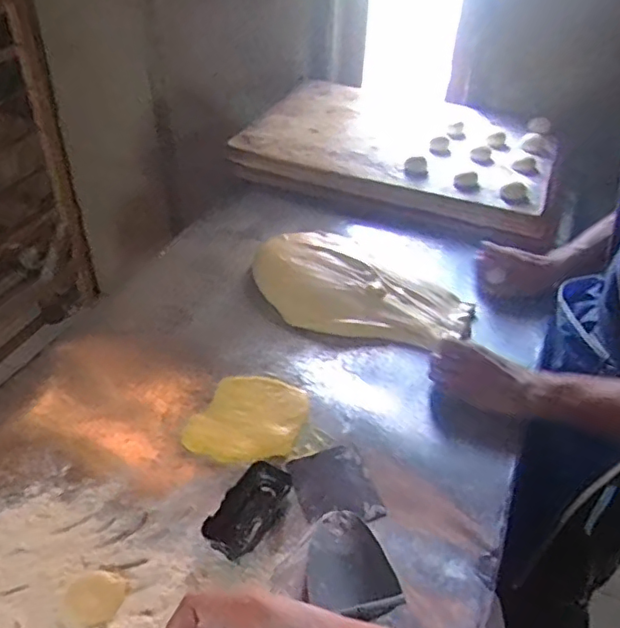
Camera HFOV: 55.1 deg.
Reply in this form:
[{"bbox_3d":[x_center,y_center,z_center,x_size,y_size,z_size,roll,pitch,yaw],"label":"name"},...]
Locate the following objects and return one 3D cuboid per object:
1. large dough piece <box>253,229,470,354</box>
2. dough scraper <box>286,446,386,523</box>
[{"bbox_3d":[0.079,-0.041,0.923,0.343,0.050,0.190,17,43,16],"label":"large dough piece"},{"bbox_3d":[0.028,0.197,0.674,0.084,0.005,0.096,-13,43,-17],"label":"dough scraper"}]

